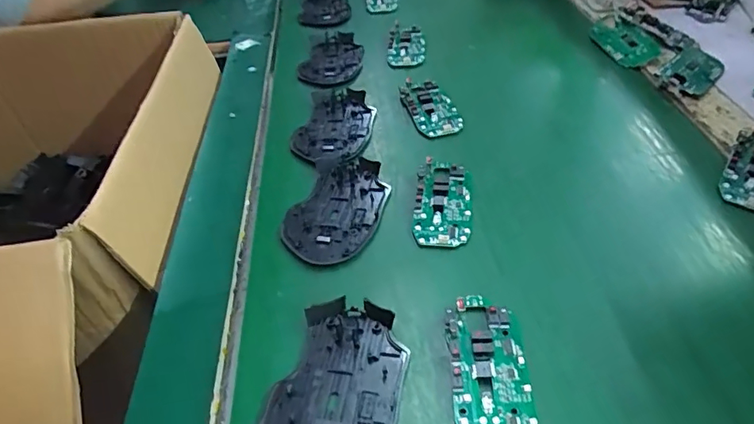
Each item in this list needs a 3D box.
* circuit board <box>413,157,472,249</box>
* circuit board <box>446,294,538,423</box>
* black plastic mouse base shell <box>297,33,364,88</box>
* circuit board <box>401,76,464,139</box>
[{"bbox_3d":[0.053,-0.008,0.396,0.044,0.011,0.083,1,45,9],"label":"circuit board"},{"bbox_3d":[0.066,0.091,0.296,0.044,0.010,0.096,-3,45,4],"label":"circuit board"},{"bbox_3d":[-0.055,-0.182,0.588,0.066,0.011,0.109,3,45,10],"label":"black plastic mouse base shell"},{"bbox_3d":[0.056,-0.109,0.506,0.046,0.014,0.082,-16,45,-8],"label":"circuit board"}]

